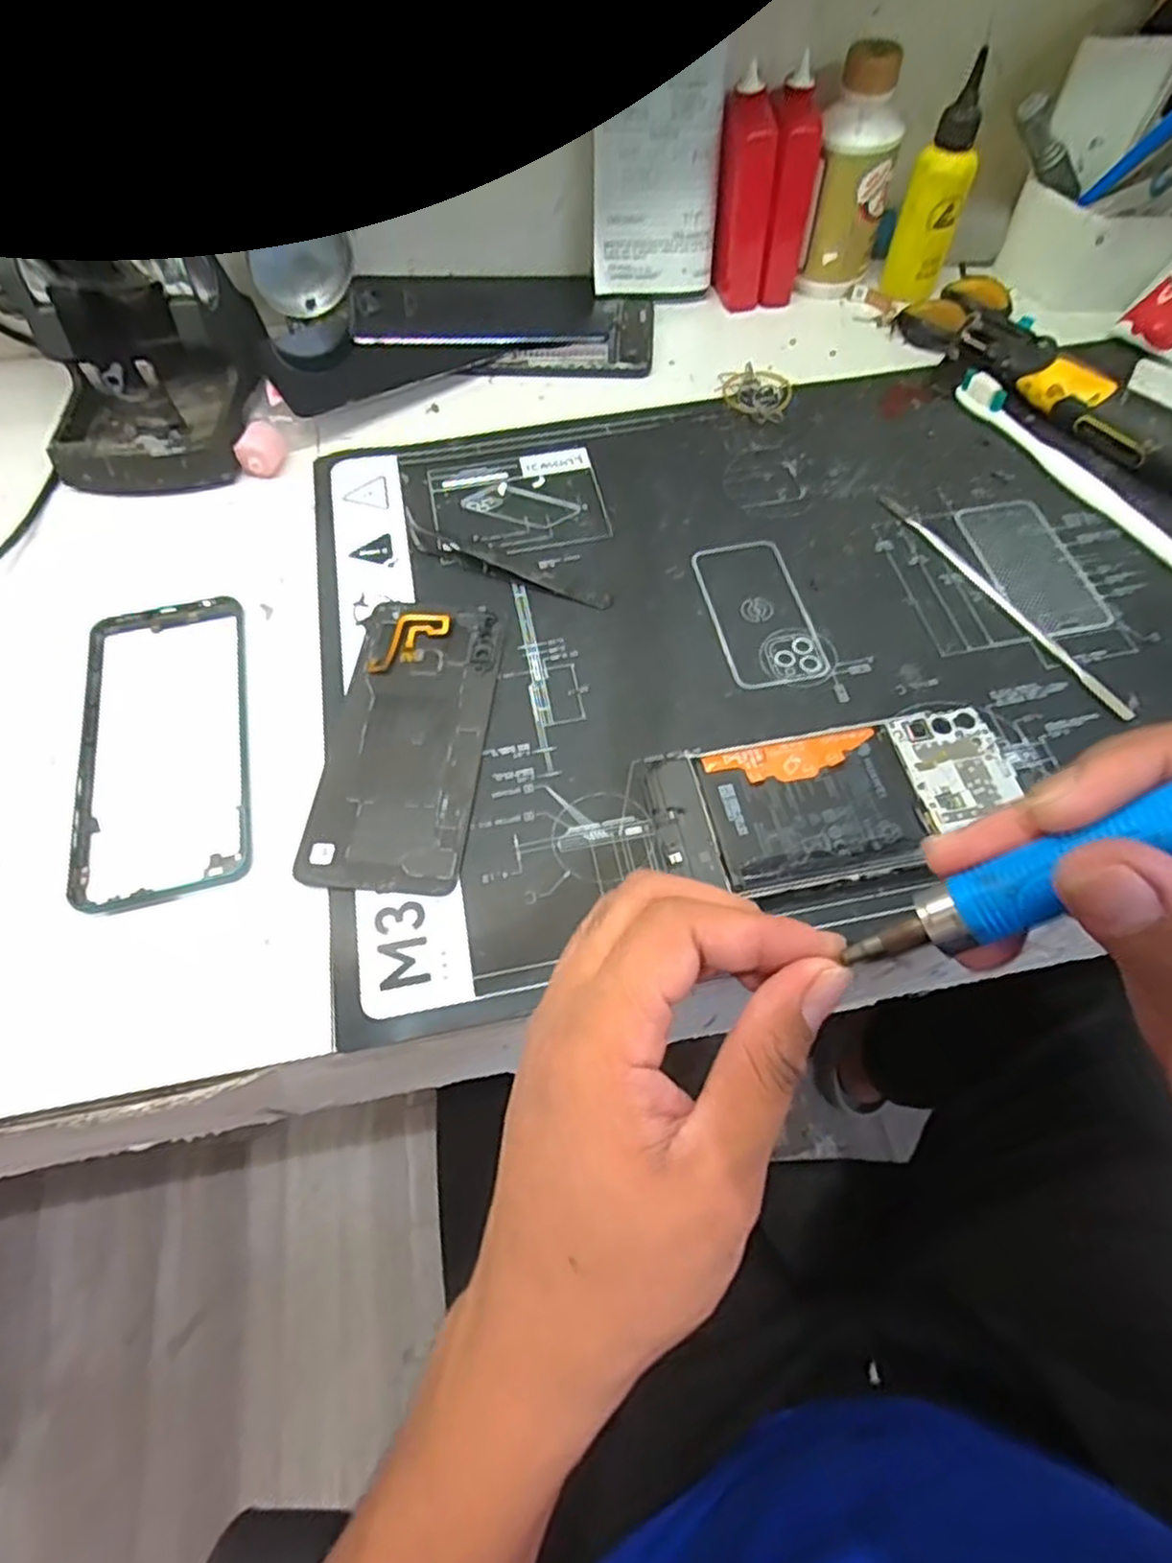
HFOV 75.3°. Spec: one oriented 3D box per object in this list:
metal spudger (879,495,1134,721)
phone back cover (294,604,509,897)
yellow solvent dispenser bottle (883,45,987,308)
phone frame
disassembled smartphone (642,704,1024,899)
[{"bbox_3d":[0.205,-0.093,0.378,0.009,0.004,0.166,-27,64,-12],"label":"metal spudger"},{"bbox_3d":[-0.080,-0.022,0.348,0.071,0.005,0.150,3,61,4],"label":"phone back cover"},{"bbox_3d":[0.213,-0.357,0.463,0.026,0.113,0.030,-15,62,-7],"label":"yellow solvent dispenser bottle"},{"bbox_3d":[-0.195,-0.021,0.353,0.077,0.005,0.163,-13,62,-5],"label":"phone frame"},{"bbox_3d":[0.105,0.009,0.323,0.152,0.010,0.068,-11,61,-4],"label":"disassembled smartphone"}]

